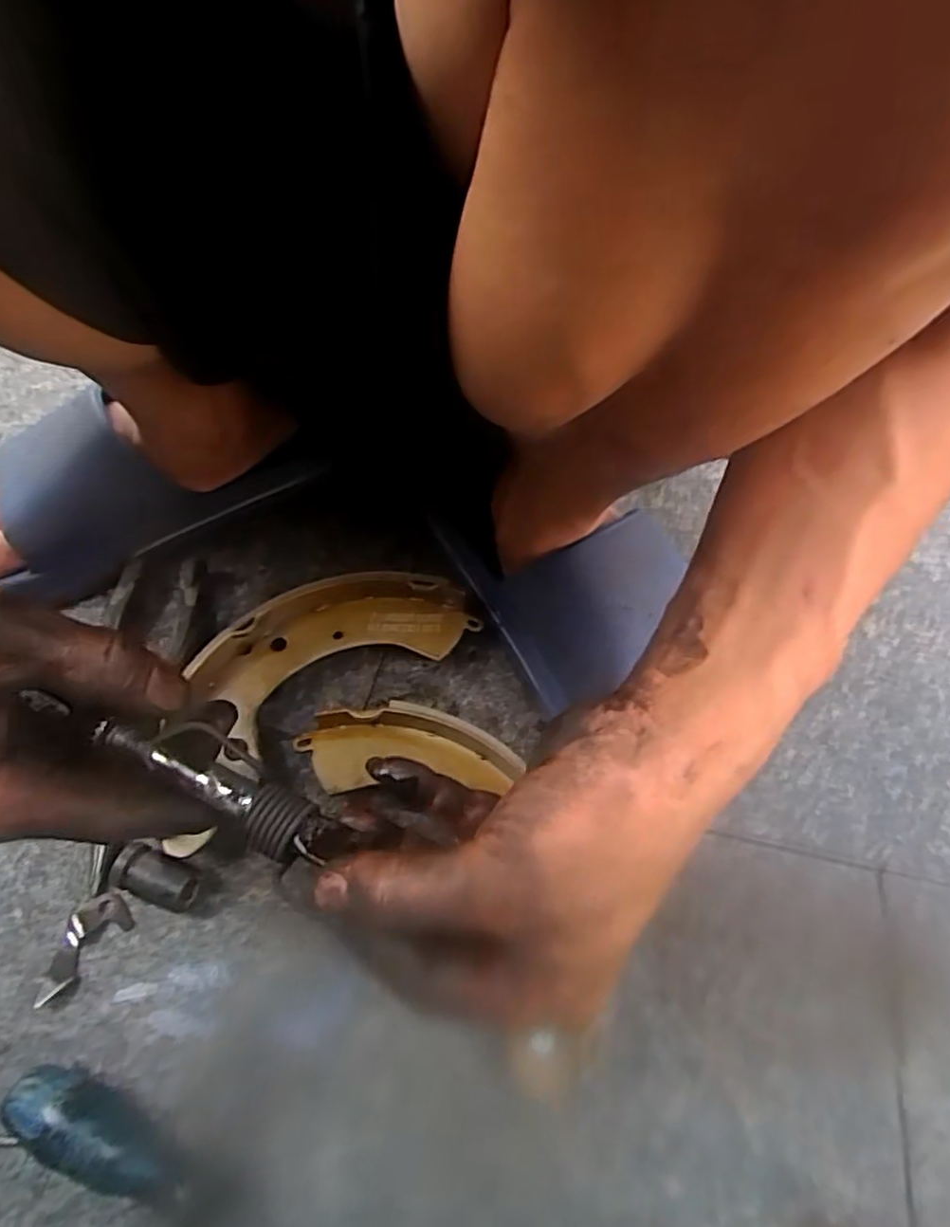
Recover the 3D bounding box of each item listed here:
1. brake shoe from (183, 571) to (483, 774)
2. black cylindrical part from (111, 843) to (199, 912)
[{"bbox_3d":[-0.087,0.020,0.407,0.162,0.044,0.075,-26,62,-17],"label":"brake shoe"},{"bbox_3d":[-0.161,0.133,0.335,0.038,0.026,0.023,19,59,10],"label":"black cylindrical part"}]

